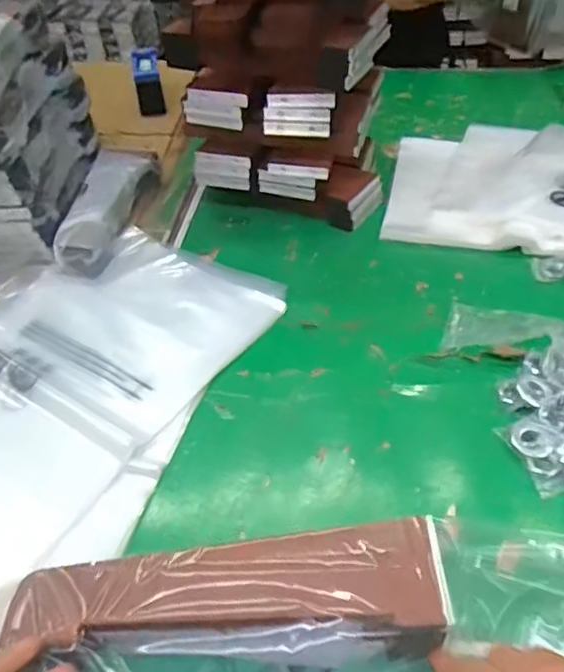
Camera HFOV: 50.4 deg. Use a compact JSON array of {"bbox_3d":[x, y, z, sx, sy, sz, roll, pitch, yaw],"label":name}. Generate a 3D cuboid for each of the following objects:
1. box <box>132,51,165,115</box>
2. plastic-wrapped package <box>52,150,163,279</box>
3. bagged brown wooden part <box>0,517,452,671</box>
[{"bbox_3d":[-0.230,-0.439,1.034,0.043,0.113,0.028,-8,4,-5],"label":"box"},{"bbox_3d":[-0.233,-0.170,0.797,0.078,0.045,0.239,3,47,9],"label":"plastic-wrapped package"},{"bbox_3d":[-0.034,0.183,0.427,0.295,0.033,0.079,-4,49,-2],"label":"bagged brown wooden part"}]

